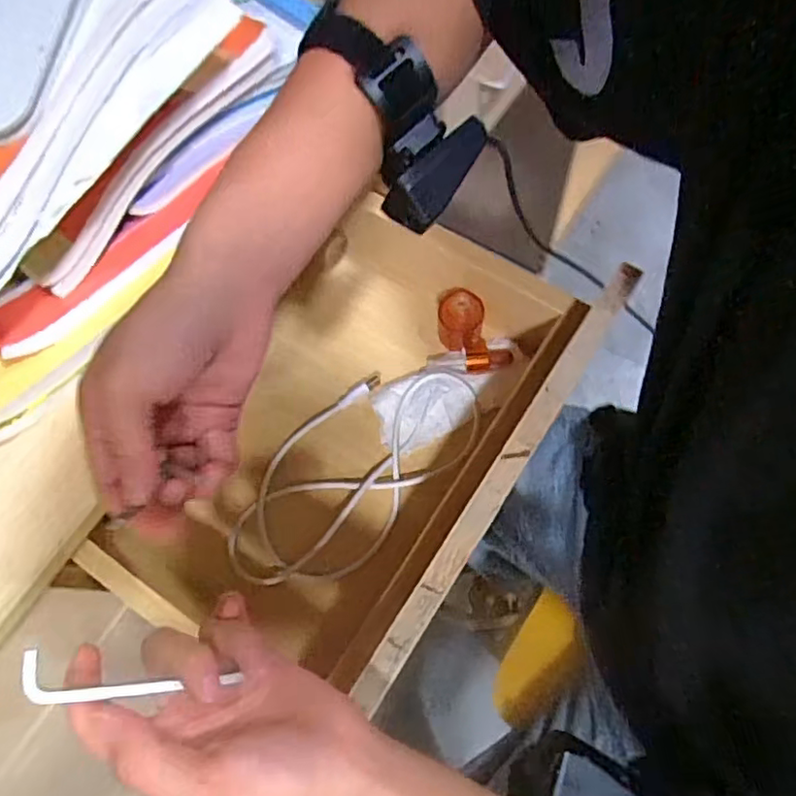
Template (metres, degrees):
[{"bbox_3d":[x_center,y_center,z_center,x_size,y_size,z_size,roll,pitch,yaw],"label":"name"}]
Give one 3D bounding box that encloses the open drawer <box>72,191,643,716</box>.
[{"bbox_3d":[-0.022,0.016,0.446,0.257,0.133,0.321,31,76,14],"label":"open drawer"}]

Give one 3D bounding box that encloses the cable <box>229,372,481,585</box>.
[{"bbox_3d":[-0.037,0.056,0.487,0.226,0.026,0.107,-42,73,-9],"label":"cable"}]

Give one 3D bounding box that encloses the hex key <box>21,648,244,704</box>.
[{"bbox_3d":[-0.120,0.127,0.276,0.090,0.004,0.020,14,70,-25],"label":"hex key"}]

